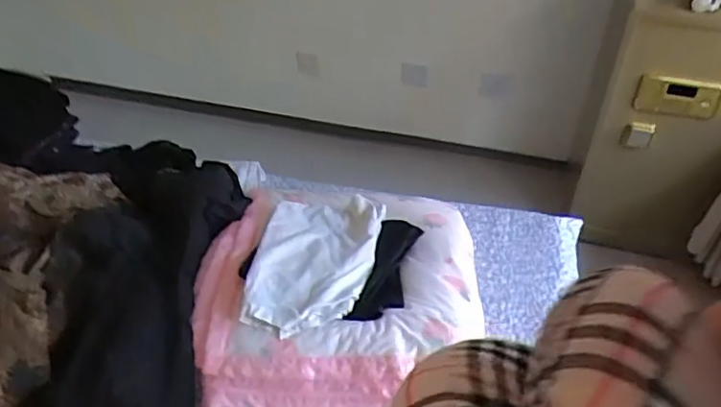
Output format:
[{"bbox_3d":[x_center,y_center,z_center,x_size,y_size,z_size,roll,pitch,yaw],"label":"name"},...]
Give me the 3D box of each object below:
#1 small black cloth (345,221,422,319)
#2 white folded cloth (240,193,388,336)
[{"bbox_3d":[0.050,0.105,1.051,0.077,0.026,0.269,10,39,11],"label":"small black cloth"},{"bbox_3d":[-0.078,0.081,1.060,0.207,0.036,0.360,6,38,7],"label":"white folded cloth"}]

